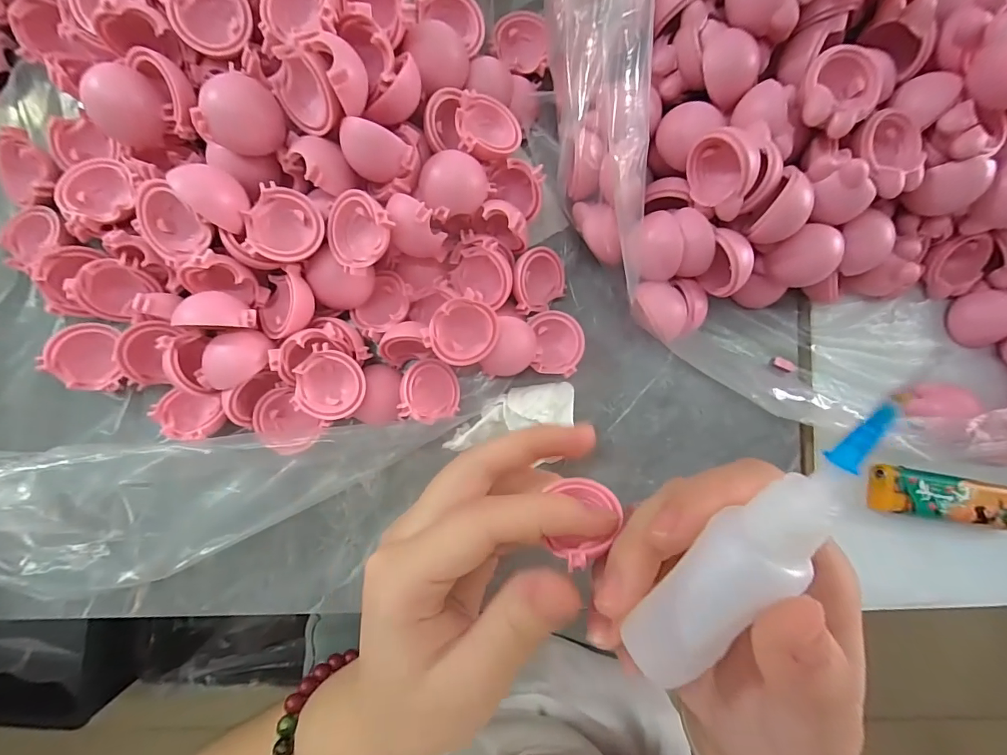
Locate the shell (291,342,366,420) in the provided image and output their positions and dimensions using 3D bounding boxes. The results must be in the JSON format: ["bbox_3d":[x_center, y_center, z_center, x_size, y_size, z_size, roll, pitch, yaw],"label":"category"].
[{"bbox_3d":[-0.074,0.003,0.187,0.028,0.015,0.029,0,88,-5],"label":"shell"}]

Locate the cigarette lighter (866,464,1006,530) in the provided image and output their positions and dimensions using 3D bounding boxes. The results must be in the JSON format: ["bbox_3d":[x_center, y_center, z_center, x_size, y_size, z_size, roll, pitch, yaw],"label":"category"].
[{"bbox_3d":[0.227,0.061,0.219,0.077,0.011,0.023,8,87,-5],"label":"cigarette lighter"}]

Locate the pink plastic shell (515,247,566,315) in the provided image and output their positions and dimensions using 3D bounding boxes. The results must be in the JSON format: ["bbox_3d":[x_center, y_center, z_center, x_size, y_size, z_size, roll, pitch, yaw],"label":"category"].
[{"bbox_3d":[0.016,-0.046,0.201,0.029,0.011,0.027,-20,120,-21],"label":"pink plastic shell"}]

